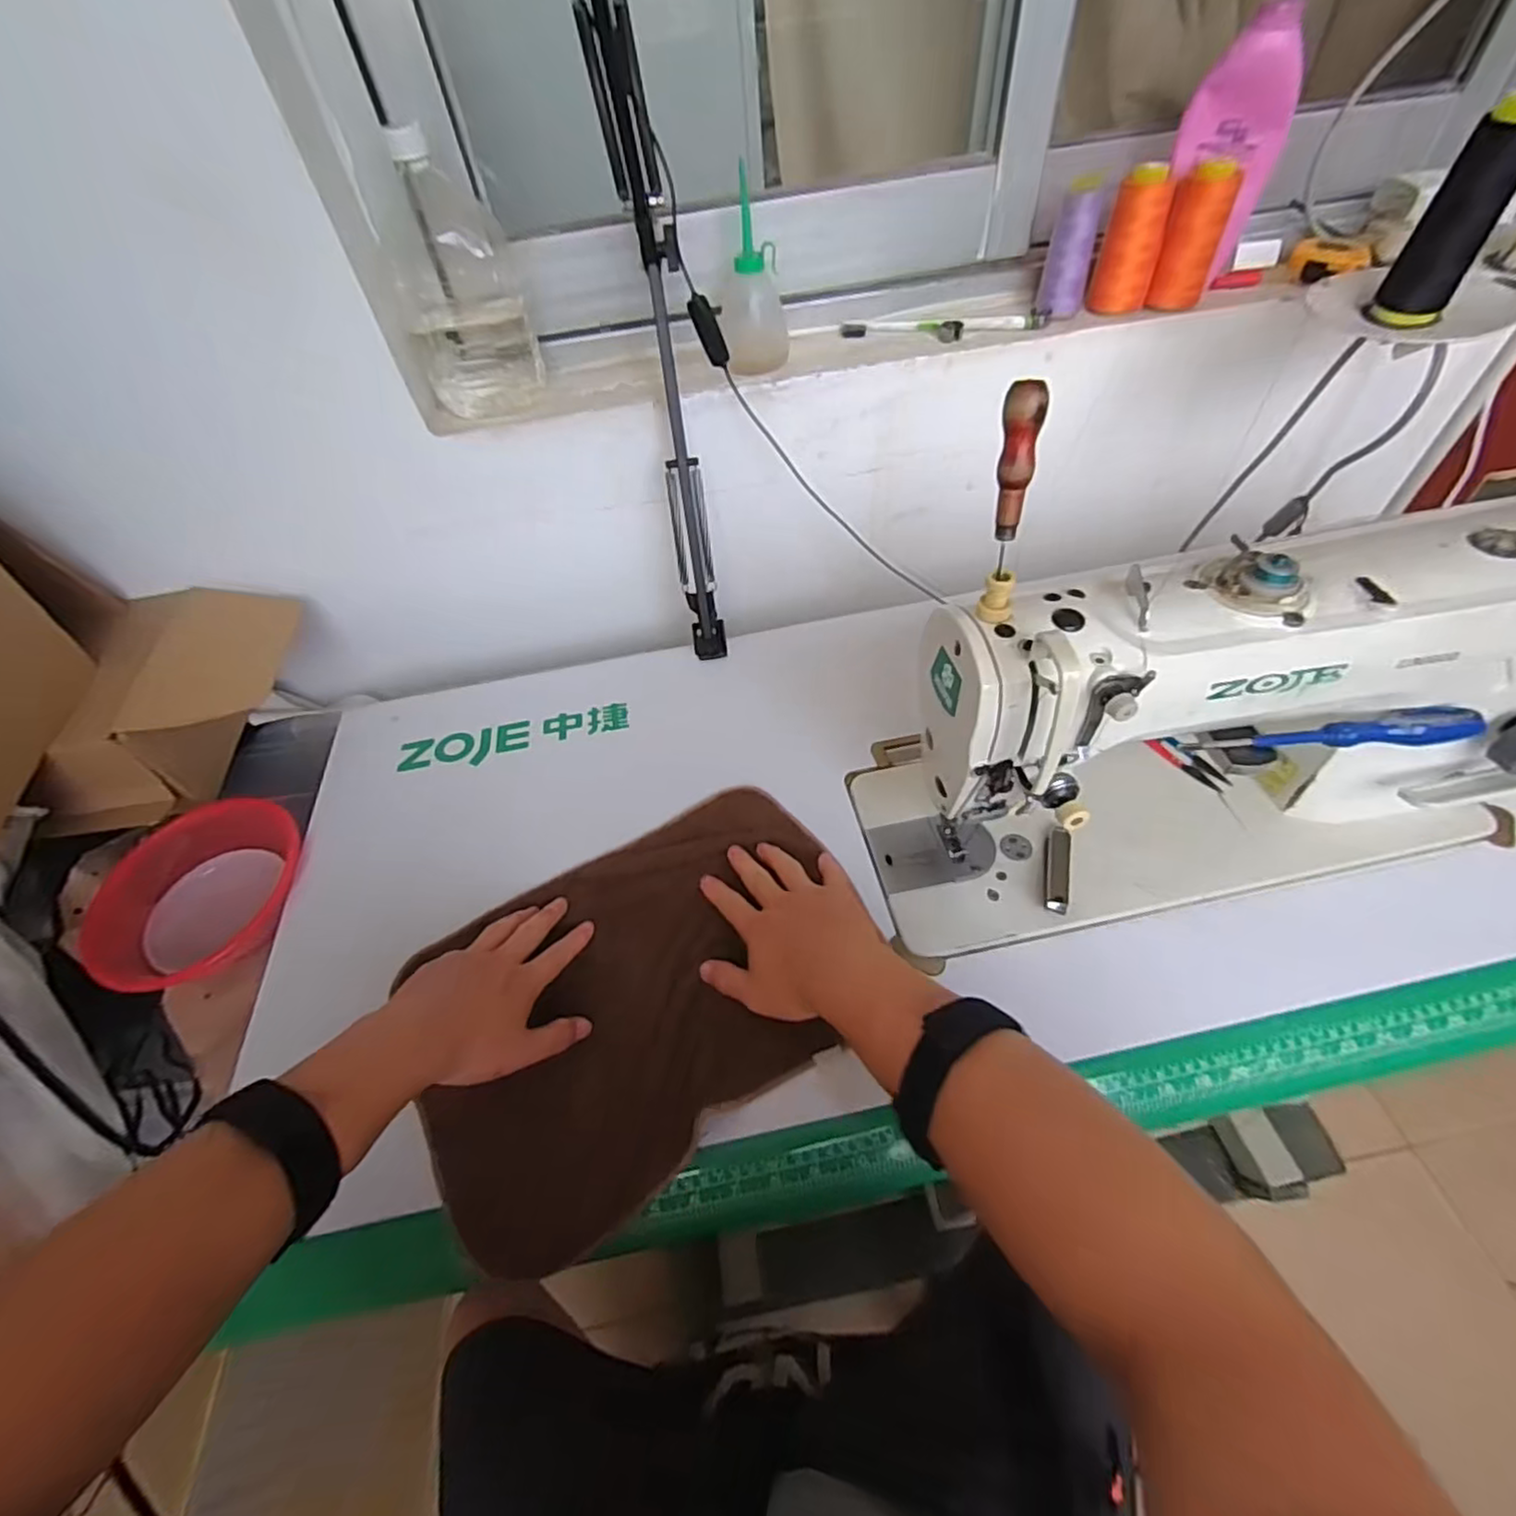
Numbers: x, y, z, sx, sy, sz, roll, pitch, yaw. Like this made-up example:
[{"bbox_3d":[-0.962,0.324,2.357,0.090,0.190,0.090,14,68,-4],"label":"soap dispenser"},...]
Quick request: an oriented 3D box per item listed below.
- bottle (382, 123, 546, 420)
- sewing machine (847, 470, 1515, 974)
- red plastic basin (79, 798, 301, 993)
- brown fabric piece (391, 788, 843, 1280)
[{"bbox_3d":[-0.261,-0.413,0.580,0.103,0.192,0.073,-20,52,-9],"label":"bottle"},{"bbox_3d":[0.363,-0.045,0.461,0.560,0.237,0.177,-12,51,-3],"label":"sewing machine"},{"bbox_3d":[-0.476,0.120,0.573,0.158,0.053,0.174,-29,54,-17],"label":"red plastic basin"},{"bbox_3d":[-0.079,0.160,0.480,0.321,0.025,0.226,-31,54,-18],"label":"brown fabric piece"}]

